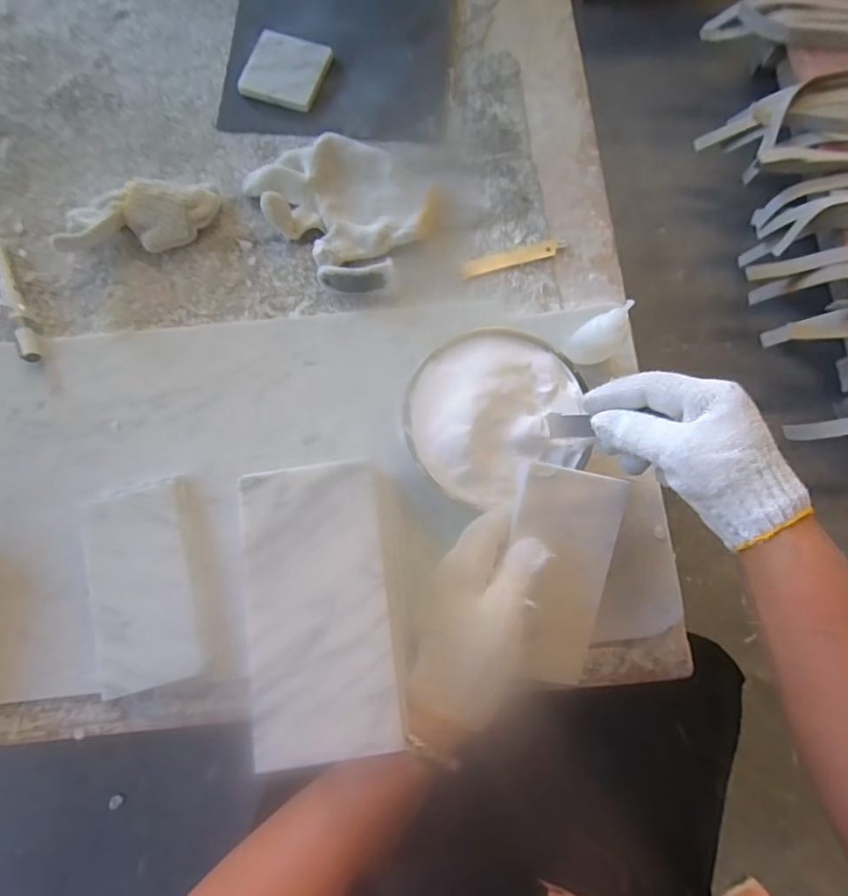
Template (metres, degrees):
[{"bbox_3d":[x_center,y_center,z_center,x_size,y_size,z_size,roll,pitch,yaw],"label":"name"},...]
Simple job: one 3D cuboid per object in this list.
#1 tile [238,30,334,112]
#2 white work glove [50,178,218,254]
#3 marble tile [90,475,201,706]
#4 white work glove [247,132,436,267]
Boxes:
[{"bbox_3d":[-0.141,-0.387,0.506,0.076,0.012,0.076,19,79,4],"label":"tile"},{"bbox_3d":[-0.266,-0.210,0.453,0.144,0.044,0.054,-10,79,-2],"label":"white work glove"},{"bbox_3d":[-0.223,0.107,0.387,0.069,0.018,0.153,-12,79,-2],"label":"marble tile"},{"bbox_3d":[-0.077,-0.238,0.463,0.152,0.030,0.126,42,82,8],"label":"white work glove"}]

